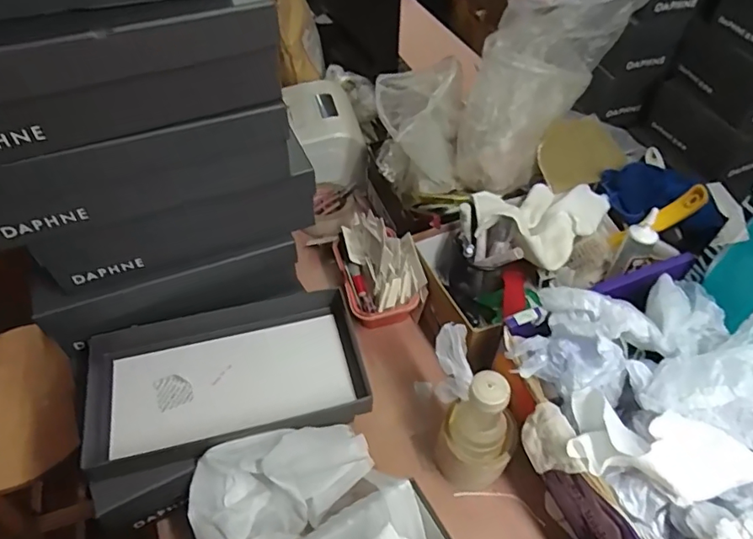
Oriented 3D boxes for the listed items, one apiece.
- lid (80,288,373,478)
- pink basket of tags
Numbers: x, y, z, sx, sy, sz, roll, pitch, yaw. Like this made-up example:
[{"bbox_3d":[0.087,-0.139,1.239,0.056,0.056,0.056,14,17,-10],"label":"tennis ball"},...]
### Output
[{"bbox_3d":[-0.171,0.133,0.610,0.328,0.060,0.190,-12,51,-10],"label":"lid"},{"bbox_3d":[0.003,-0.005,0.786,0.111,0.114,0.171,-10,51,-9],"label":"pink basket of tags"}]

